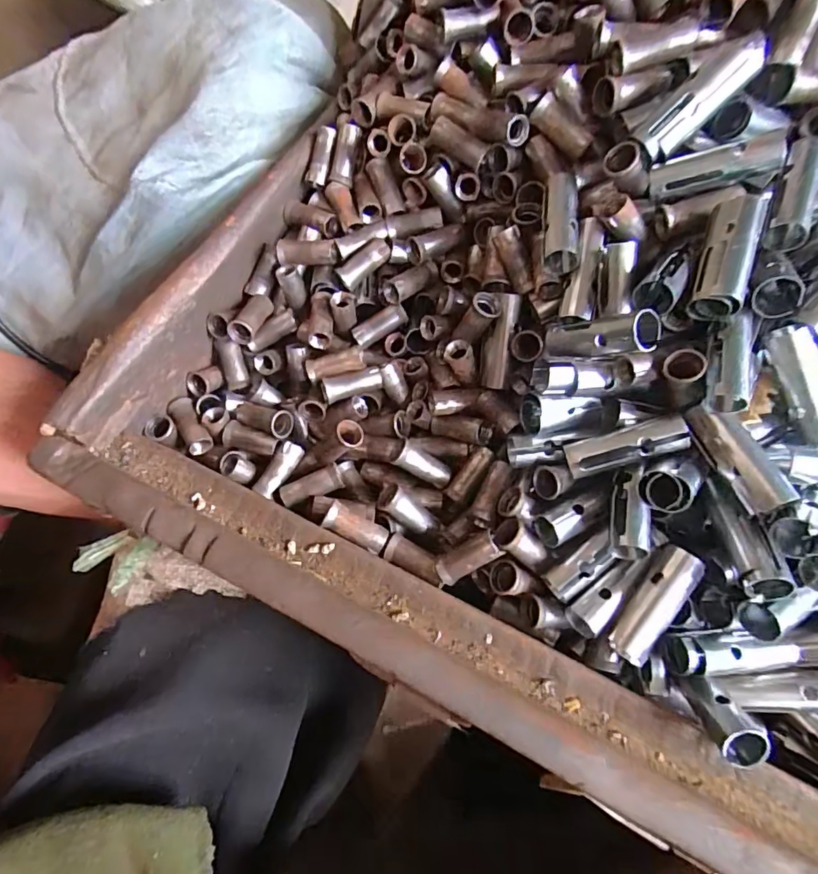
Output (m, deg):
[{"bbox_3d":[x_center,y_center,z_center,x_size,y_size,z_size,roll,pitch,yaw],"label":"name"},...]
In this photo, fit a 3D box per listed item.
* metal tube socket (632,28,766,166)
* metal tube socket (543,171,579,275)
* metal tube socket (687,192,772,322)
[{"bbox_3d":[0.093,-0.109,0.160,0.043,0.009,0.012,-42,71,13],"label":"metal tube socket"},{"bbox_3d":[0.054,-0.076,0.176,0.011,0.010,0.037,6,68,4],"label":"metal tube socket"},{"bbox_3d":[0.097,-0.055,0.153,0.016,0.017,0.037,23,70,10],"label":"metal tube socket"}]

